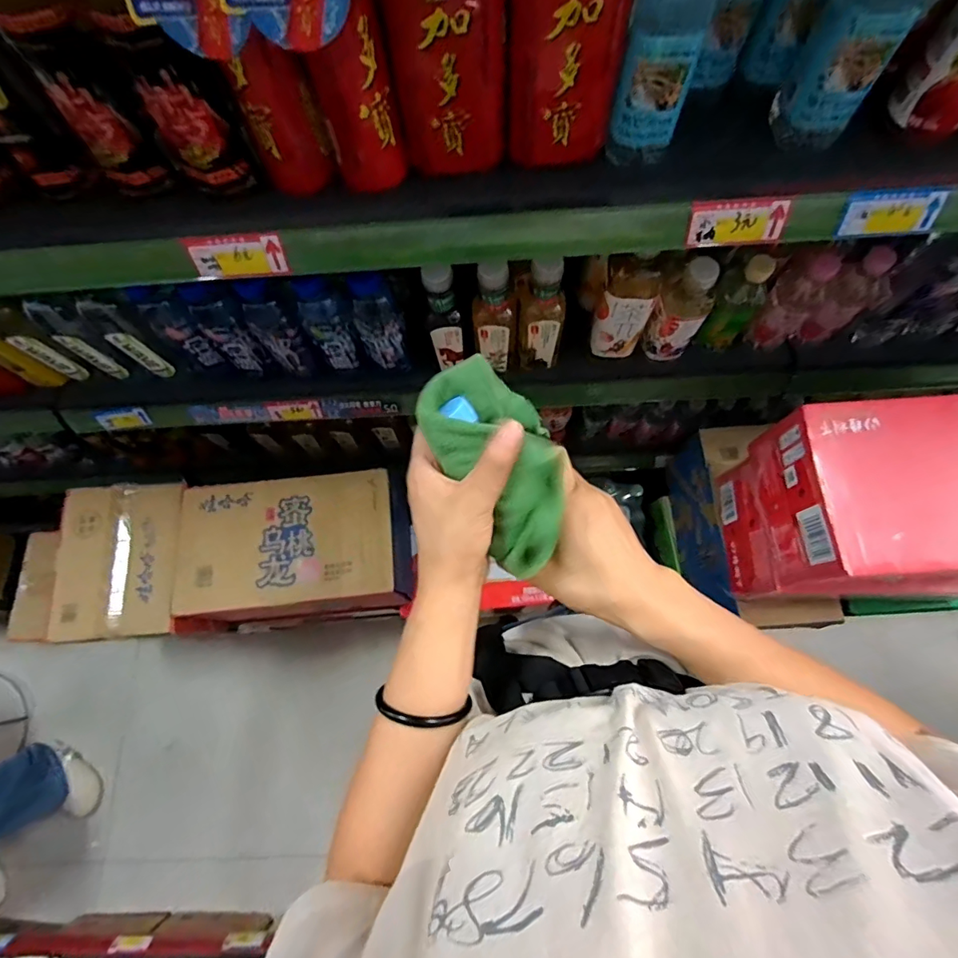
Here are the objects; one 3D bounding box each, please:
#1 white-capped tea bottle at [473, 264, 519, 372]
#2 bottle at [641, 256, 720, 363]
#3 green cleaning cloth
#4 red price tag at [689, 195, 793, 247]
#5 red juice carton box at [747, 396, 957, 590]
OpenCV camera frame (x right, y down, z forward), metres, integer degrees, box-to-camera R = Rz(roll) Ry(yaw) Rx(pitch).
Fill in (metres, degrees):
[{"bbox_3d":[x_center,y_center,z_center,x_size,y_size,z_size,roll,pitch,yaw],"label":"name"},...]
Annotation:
[{"bbox_3d":[0.024,-0.222,0.667,0.062,0.203,0.053,-2,73,1],"label":"white-capped tea bottle"},{"bbox_3d":[0.279,-0.227,0.676,0.060,0.163,0.057,-1,73,2],"label":"bottle"},{"bbox_3d":[0.018,-0.013,0.349,0.085,0.055,0.155,-24,82,-6],"label":"green cleaning cloth"},{"bbox_3d":[0.238,-0.236,0.442,0.087,0.040,0.006,-1,42,2],"label":"red price tag"},{"bbox_3d":[0.590,0.018,0.631,0.360,0.135,0.216,-4,73,1],"label":"red juice carton box"}]

